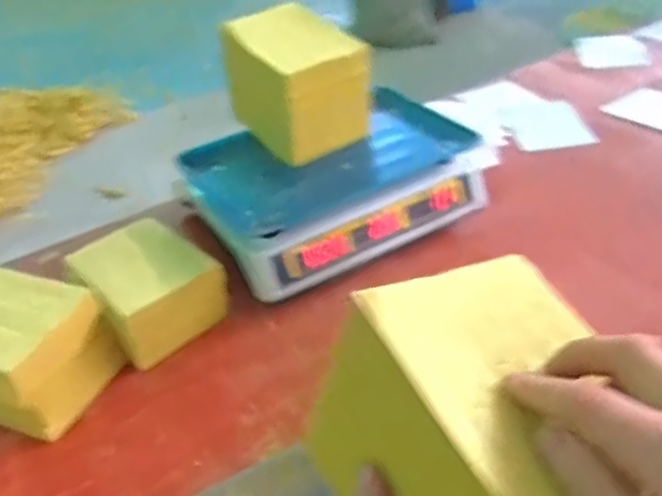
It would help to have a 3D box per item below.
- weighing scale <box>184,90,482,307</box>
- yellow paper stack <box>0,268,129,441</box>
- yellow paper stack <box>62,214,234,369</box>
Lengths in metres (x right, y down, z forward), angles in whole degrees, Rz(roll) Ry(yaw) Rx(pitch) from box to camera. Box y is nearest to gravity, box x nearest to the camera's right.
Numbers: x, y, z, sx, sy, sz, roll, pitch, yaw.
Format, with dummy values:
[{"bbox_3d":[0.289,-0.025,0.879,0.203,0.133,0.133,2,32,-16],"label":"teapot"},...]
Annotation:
[{"bbox_3d":[0.001,-0.084,0.859,0.321,0.099,0.223,-24,40,-19],"label":"weighing scale"},{"bbox_3d":[-0.330,0.104,0.719,0.176,0.090,0.124,12,41,22],"label":"yellow paper stack"},{"bbox_3d":[-0.211,0.045,0.786,0.128,0.075,0.158,-30,44,-28],"label":"yellow paper stack"}]

